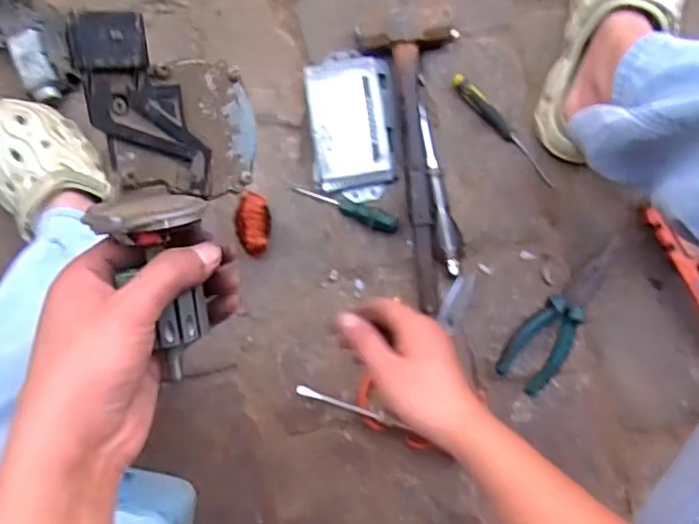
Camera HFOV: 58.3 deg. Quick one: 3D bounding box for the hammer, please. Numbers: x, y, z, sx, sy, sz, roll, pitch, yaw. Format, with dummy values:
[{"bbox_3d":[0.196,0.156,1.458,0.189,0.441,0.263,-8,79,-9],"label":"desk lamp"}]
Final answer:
[{"bbox_3d":[0.070,-0.112,0.661,0.104,0.041,0.303,-4,89,3],"label":"hammer"}]

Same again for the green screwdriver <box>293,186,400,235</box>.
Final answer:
[{"bbox_3d":[-0.005,-0.057,0.675,0.118,0.026,0.019,20,91,3],"label":"green screwdriver"}]

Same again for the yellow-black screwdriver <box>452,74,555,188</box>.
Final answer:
[{"bbox_3d":[0.166,-0.141,0.667,0.016,0.020,0.153,-42,87,2],"label":"yellow-black screwdriver"}]

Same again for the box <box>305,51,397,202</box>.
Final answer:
[{"bbox_3d":[0.002,-0.146,0.674,0.088,0.021,0.152,-4,89,3],"label":"box"}]

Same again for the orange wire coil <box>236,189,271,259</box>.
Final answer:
[{"bbox_3d":[-0.103,-0.040,0.674,0.035,0.027,0.070,-5,89,3],"label":"orange wire coil"}]

